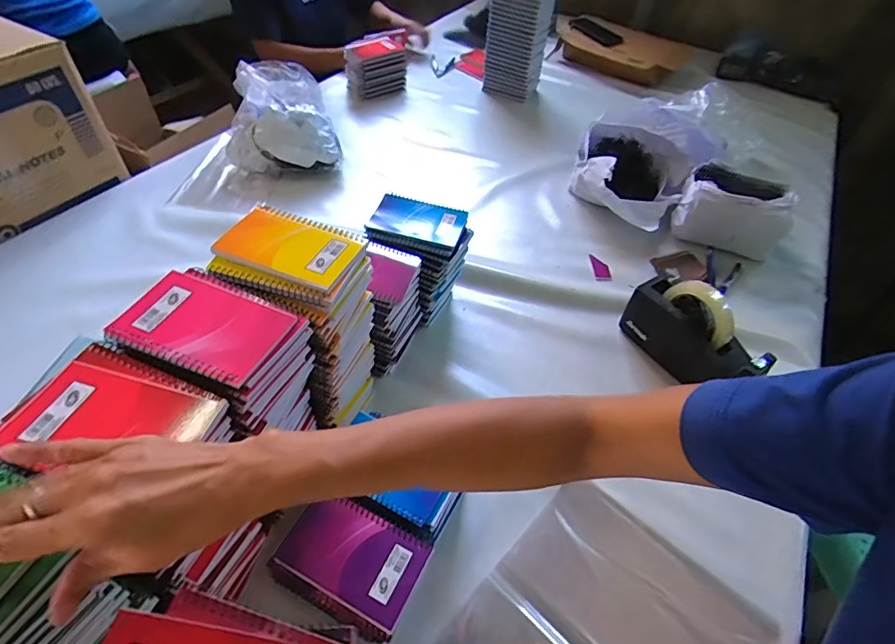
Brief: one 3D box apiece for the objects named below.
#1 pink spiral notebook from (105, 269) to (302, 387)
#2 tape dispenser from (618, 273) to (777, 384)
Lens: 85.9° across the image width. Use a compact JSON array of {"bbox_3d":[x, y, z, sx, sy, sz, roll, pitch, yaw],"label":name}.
[{"bbox_3d":[-0.203,0.001,0.401,0.129,0.008,0.083,17,49,11],"label":"pink spiral notebook"},{"bbox_3d":[0.357,0.018,0.695,0.078,0.124,0.197,-20,54,-20],"label":"tape dispenser"}]

